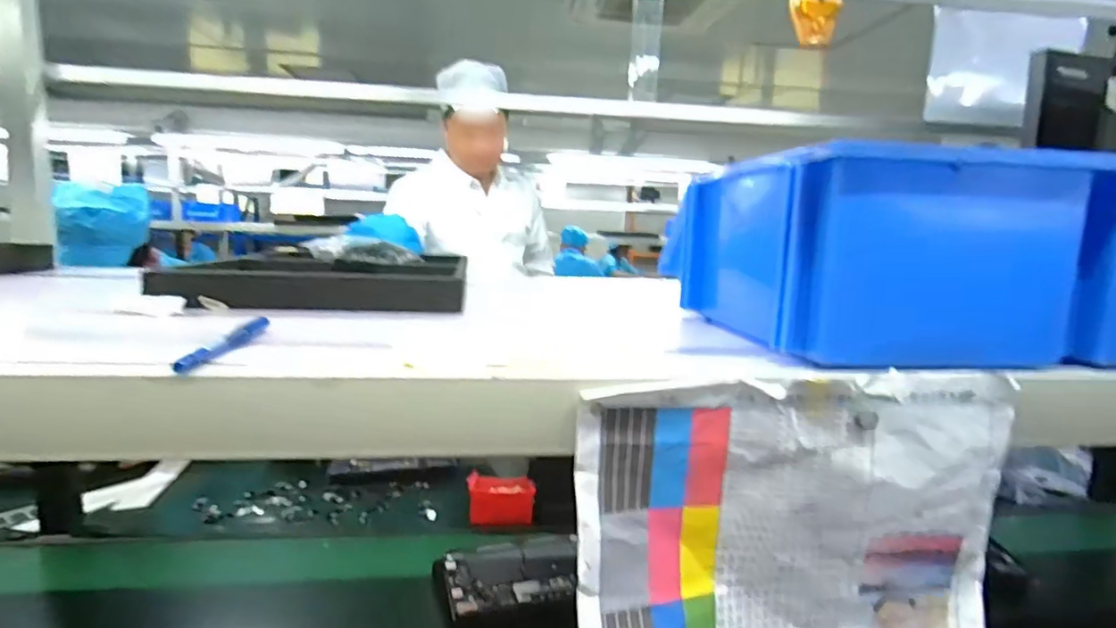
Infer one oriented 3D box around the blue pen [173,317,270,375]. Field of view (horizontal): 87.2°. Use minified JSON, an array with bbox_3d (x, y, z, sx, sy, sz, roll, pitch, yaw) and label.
[{"bbox_3d":[-0.221,0.018,0.398,0.014,0.010,0.140,1,9,-7],"label":"blue pen"}]

